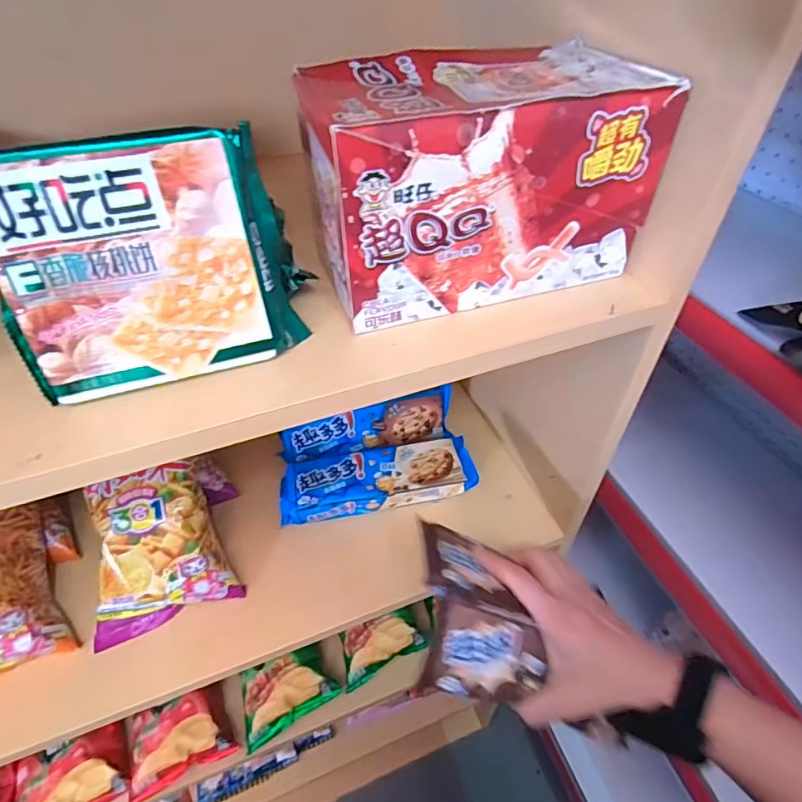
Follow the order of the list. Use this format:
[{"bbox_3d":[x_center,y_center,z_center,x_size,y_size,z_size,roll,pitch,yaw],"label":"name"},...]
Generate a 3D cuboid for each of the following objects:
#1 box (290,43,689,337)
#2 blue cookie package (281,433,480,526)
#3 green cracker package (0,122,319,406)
[{"bbox_3d":[0.049,-0.144,0.329,0.201,0.122,0.104,-15,46,-13],"label":"box"},{"bbox_3d":[-0.027,0.093,0.591,0.225,0.036,0.073,-9,45,-7],"label":"blue cookie package"},{"bbox_3d":[-0.134,-0.077,0.278,0.154,0.125,0.049,-15,30,-12],"label":"green cracker package"}]

